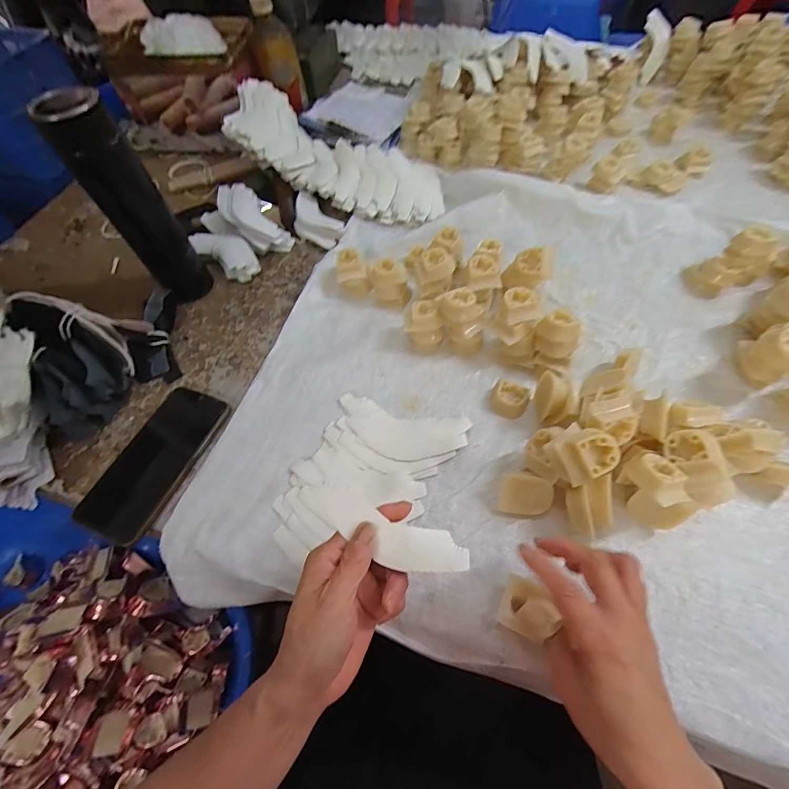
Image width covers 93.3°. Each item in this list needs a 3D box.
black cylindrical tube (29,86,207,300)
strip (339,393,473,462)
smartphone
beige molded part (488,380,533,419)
[{"bbox_3d":[-0.293,-0.210,0.430,0.062,0.223,0.057,-2,60,3],"label":"black cylindrical tube"},{"bbox_3d":[0.005,0.038,0.393,0.139,0.006,0.060,11,57,11],"label":"strip"},{"bbox_3d":[-0.247,0.066,0.384,0.080,0.013,0.159,18,63,13],"label":"smartphone"},{"bbox_3d":[0.123,0.006,0.398,0.038,0.014,0.038,22,64,15],"label":"beige molded part"}]

